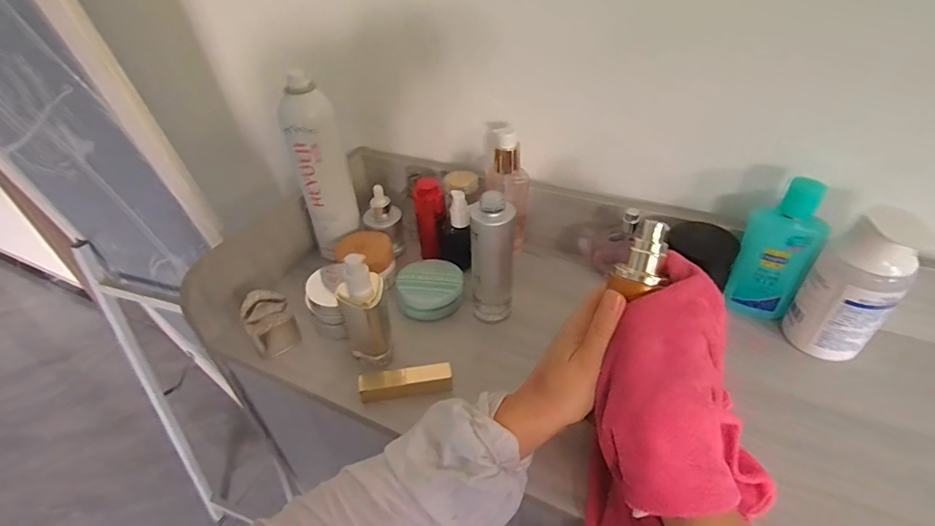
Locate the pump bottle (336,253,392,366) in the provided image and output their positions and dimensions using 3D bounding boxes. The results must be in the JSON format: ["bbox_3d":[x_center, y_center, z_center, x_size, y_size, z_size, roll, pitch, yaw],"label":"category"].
[{"bbox_3d":[-0.095,0.044,0.417,0.041,0.120,0.035,-19,43,-16],"label":"pump bottle"}]

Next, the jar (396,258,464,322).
[{"bbox_3d":[-0.043,0.030,0.504,0.070,0.032,0.082,-10,42,-7],"label":"jar"}]

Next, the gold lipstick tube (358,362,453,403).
[{"bbox_3d":[-0.057,0.110,0.424,0.084,0.020,0.024,-7,41,-4],"label":"gold lipstick tube"}]

